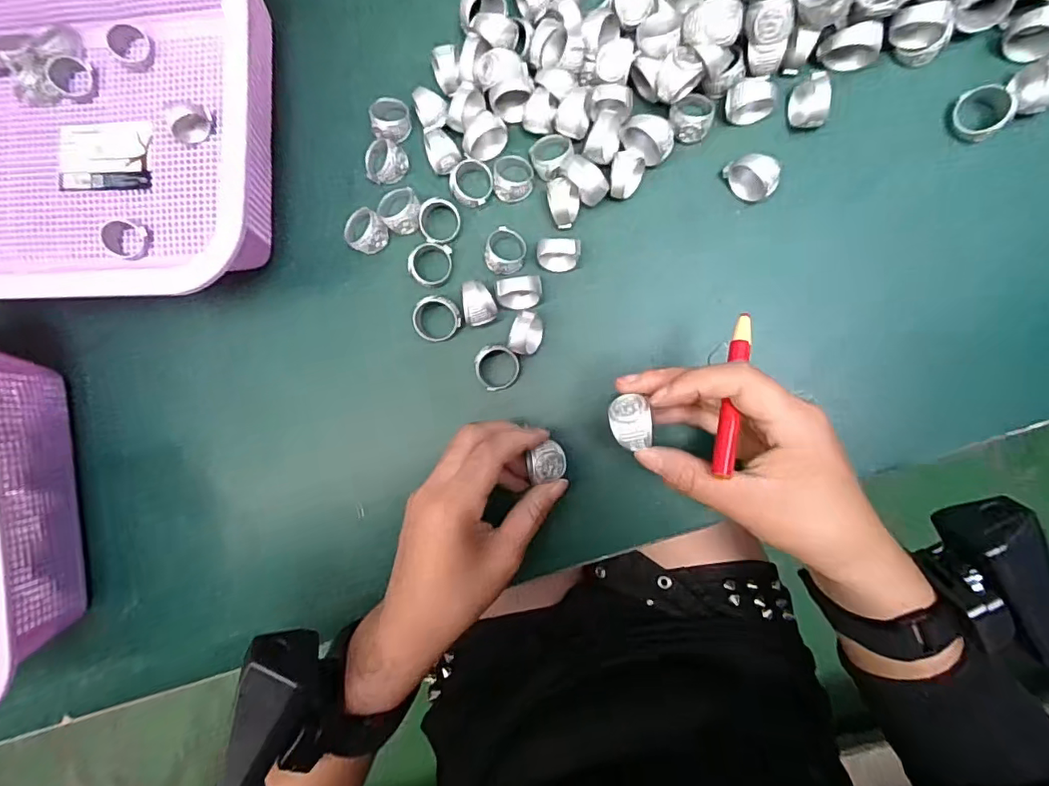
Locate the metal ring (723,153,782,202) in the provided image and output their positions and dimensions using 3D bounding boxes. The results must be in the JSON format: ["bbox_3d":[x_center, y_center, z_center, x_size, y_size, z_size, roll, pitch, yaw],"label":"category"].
[{"bbox_3d":[0.125,-0.119,0.291,0.028,0.021,0.017,39,95,5],"label":"metal ring"}]

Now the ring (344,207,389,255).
[{"bbox_3d":[-0.098,-0.100,0.330,0.027,0.017,0.025,0,91,8],"label":"ring"}]

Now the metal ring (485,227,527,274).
[{"bbox_3d":[-0.011,-0.083,0.315,0.022,0.015,0.028,13,93,7],"label":"metal ring"}]

